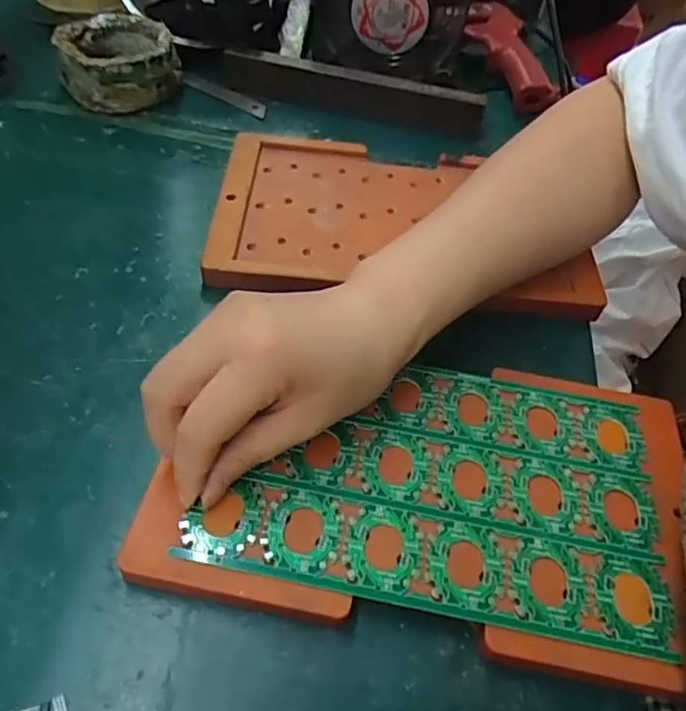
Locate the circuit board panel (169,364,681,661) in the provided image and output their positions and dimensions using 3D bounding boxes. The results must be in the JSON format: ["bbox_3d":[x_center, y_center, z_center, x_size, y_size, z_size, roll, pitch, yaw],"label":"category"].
[{"bbox_3d":[0.042,0.054,0.271,0.194,0.004,0.118,11,51,2],"label":"circuit board panel"}]

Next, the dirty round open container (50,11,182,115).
[{"bbox_3d":[-0.174,-0.228,0.463,0.081,0.045,0.081,4,50,-5],"label":"dirty round open container"}]

